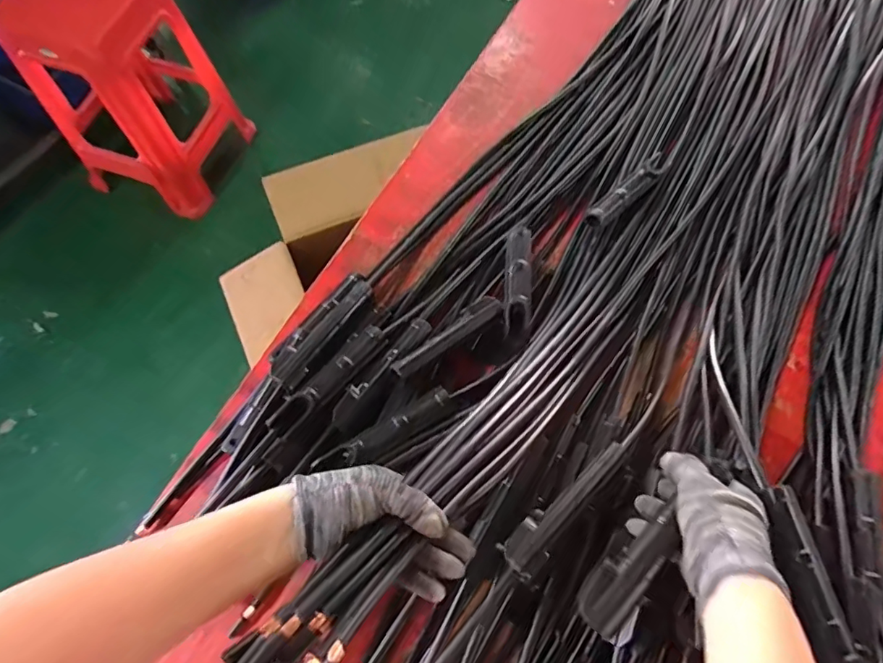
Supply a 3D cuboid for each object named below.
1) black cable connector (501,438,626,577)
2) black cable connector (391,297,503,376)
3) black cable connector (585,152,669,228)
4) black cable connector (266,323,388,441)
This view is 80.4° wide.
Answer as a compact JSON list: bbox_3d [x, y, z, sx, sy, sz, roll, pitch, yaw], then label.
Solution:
[{"bbox_3d":[0.117,0.157,0.485,0.034,0.020,0.152,41,73,16],"label":"black cable connector"},{"bbox_3d":[0.009,0.001,0.581,0.151,0.017,0.027,-35,71,-26],"label":"black cable connector"},{"bbox_3d":[0.253,-0.190,0.702,0.173,0.034,0.032,-43,73,-16],"label":"black cable connector"},{"bbox_3d":[-0.118,0.048,0.559,0.031,0.019,0.156,37,61,14],"label":"black cable connector"}]

